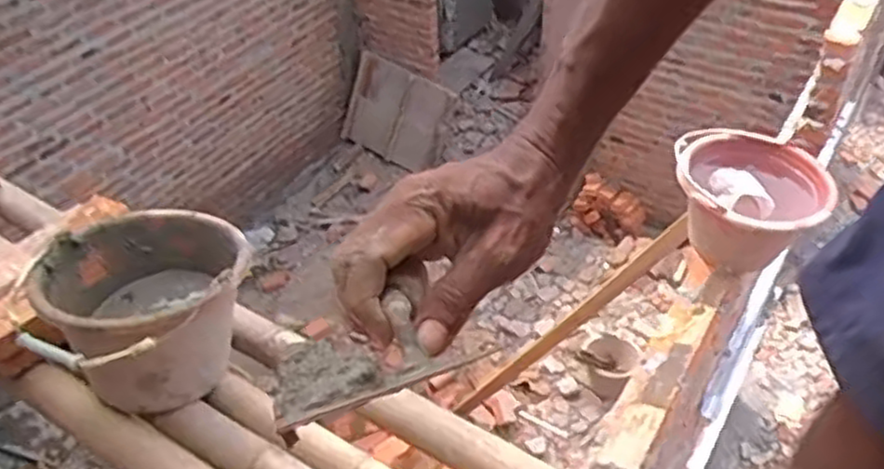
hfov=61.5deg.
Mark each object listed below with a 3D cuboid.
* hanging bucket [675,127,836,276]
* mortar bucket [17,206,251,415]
[{"bbox_3d":[0.526,-0.060,1.289,0.239,0.144,0.223,8,43,11],"label":"hanging bucket"},{"bbox_3d":[-0.399,0.106,1.055,0.267,0.198,0.306,-16,44,-14],"label":"mortar bucket"}]

